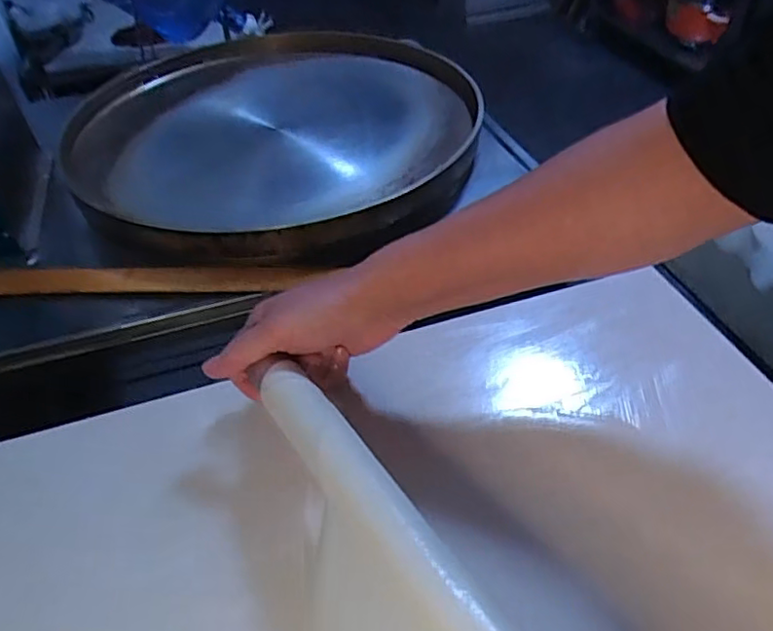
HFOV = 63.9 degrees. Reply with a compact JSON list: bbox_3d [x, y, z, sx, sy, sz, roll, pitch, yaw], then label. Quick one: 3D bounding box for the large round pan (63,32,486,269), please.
[{"bbox_3d":[-0.162,-0.240,0.841,0.532,0.080,0.483,-4,44,0],"label":"large round pan"}]

